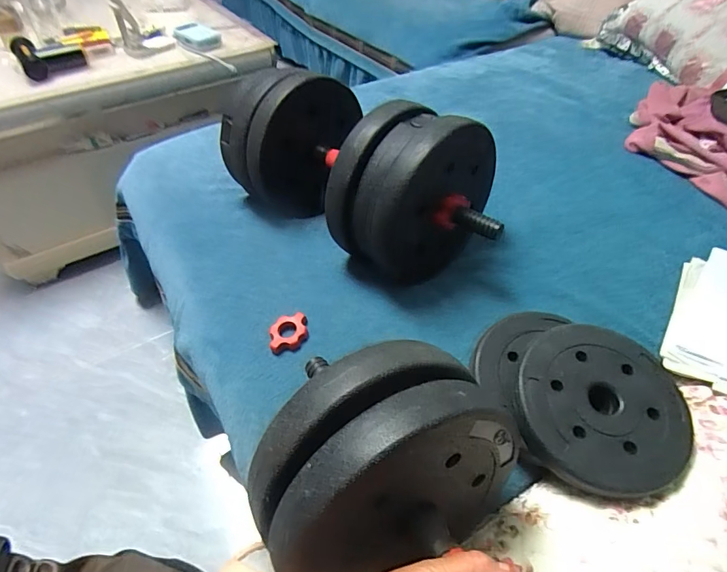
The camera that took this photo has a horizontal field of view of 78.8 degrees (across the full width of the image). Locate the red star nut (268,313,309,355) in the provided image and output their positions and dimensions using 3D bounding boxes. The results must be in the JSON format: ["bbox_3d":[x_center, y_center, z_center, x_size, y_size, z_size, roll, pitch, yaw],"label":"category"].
[{"bbox_3d":[-0.090,0.057,0.534,0.047,0.016,0.043,-9,48,-7],"label":"red star nut"}]

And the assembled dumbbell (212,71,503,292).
[{"bbox_3d":[-0.010,-0.152,0.607,0.406,0.181,0.173,32,55,26],"label":"assembled dumbbell"}]

